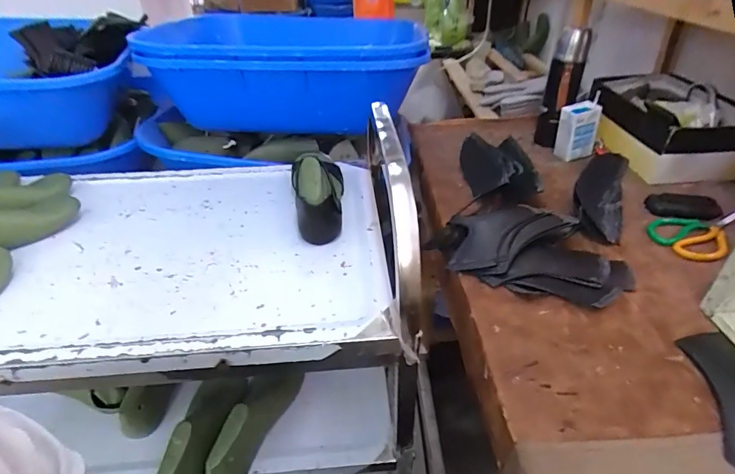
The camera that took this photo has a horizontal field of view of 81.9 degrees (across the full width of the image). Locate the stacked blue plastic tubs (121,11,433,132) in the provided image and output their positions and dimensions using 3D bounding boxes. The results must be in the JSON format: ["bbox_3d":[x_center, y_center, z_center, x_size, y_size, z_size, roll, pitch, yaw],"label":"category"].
[{"bbox_3d":[-0.174,-0.354,0.950,0.574,0.224,0.411,6,37,9],"label":"stacked blue plastic tubs"}]

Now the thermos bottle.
[{"bbox_3d":[0.397,-0.293,0.863,0.065,0.225,0.064,10,39,16],"label":"thermos bottle"}]

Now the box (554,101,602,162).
[{"bbox_3d":[0.440,-0.223,0.884,0.076,0.113,0.046,-14,38,-15],"label":"box"}]

